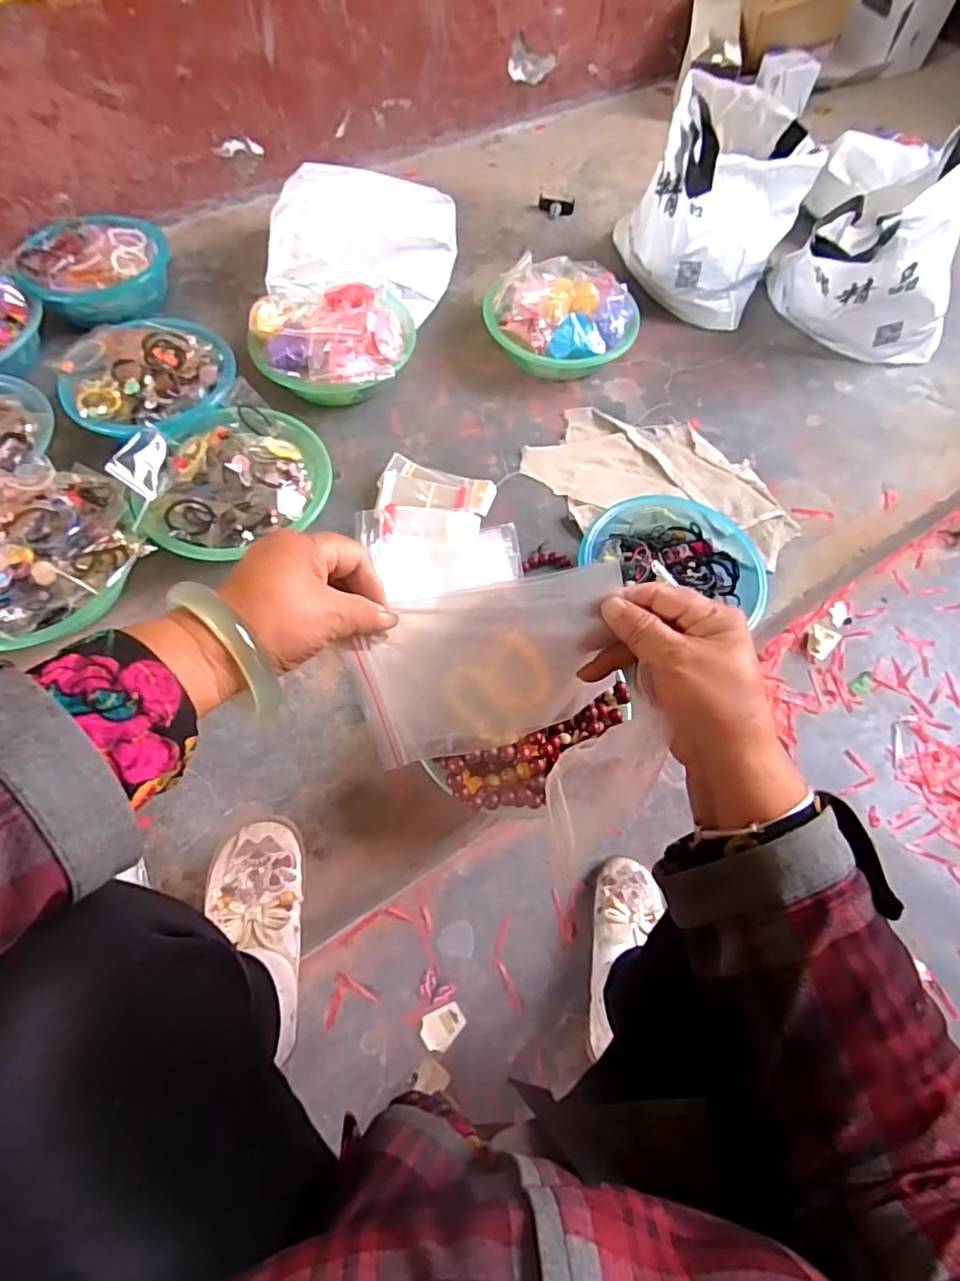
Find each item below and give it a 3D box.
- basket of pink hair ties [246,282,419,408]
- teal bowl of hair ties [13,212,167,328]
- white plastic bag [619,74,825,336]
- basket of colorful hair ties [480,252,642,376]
[{"bbox_3d":[-0.217,-0.442,0.902,0.234,0.107,0.208,0,63,-2],"label":"basket of pink hair ties"},{"bbox_3d":[-0.609,-0.590,0.965,0.221,0.082,0.189,-34,69,-18],"label":"teal bowl of hair ties"},{"bbox_3d":[0.393,-0.750,1.013,0.280,0.249,0.296,25,65,10],"label":"white plastic bag"},{"bbox_3d":[0.128,-0.508,0.950,0.239,0.117,0.201,12,63,4],"label":"basket of colorful hair ties"}]

